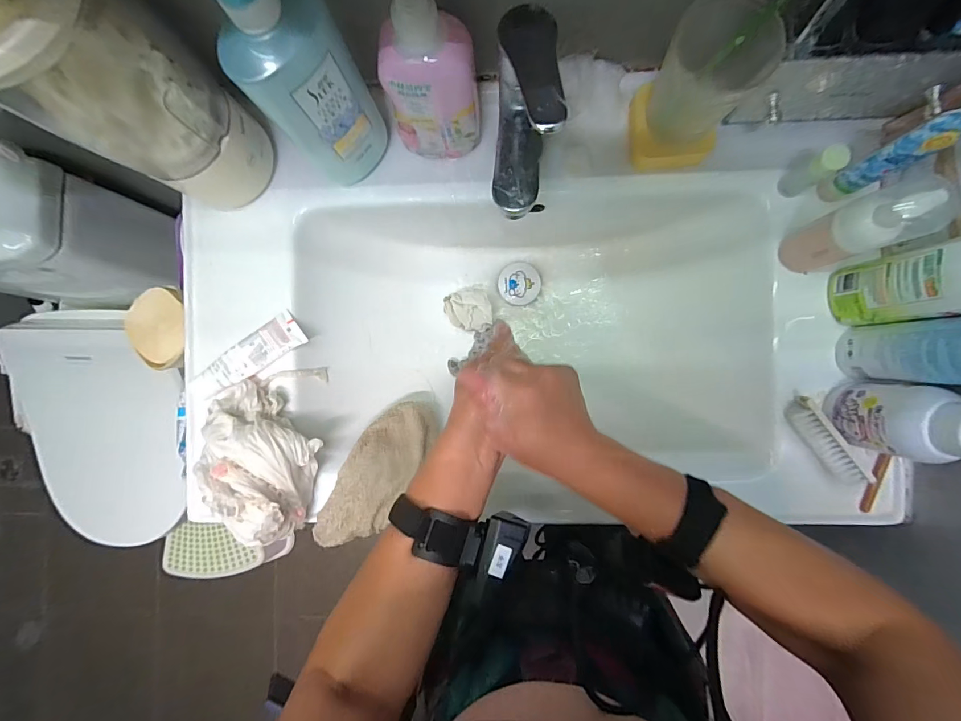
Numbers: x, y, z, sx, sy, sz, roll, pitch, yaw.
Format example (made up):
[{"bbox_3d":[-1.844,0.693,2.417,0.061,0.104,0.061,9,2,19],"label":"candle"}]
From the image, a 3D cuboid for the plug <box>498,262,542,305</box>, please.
[{"bbox_3d":[0.058,-0.114,0.616,0.061,0.011,0.062,0,87,6],"label":"plug"}]

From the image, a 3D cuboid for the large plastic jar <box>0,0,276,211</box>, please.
[{"bbox_3d":[-0.301,-0.223,0.367,0.109,0.237,0.109,23,90,6],"label":"large plastic jar"}]

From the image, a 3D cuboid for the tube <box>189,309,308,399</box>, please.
[{"bbox_3d":[-0.277,-0.002,0.481,0.142,0.019,0.041,-34,84,3],"label":"tube"}]

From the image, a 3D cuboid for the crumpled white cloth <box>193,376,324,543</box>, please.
[{"bbox_3d":[-0.243,0.107,0.450,0.103,0.067,0.171,-39,84,3],"label":"crumpled white cloth"}]

